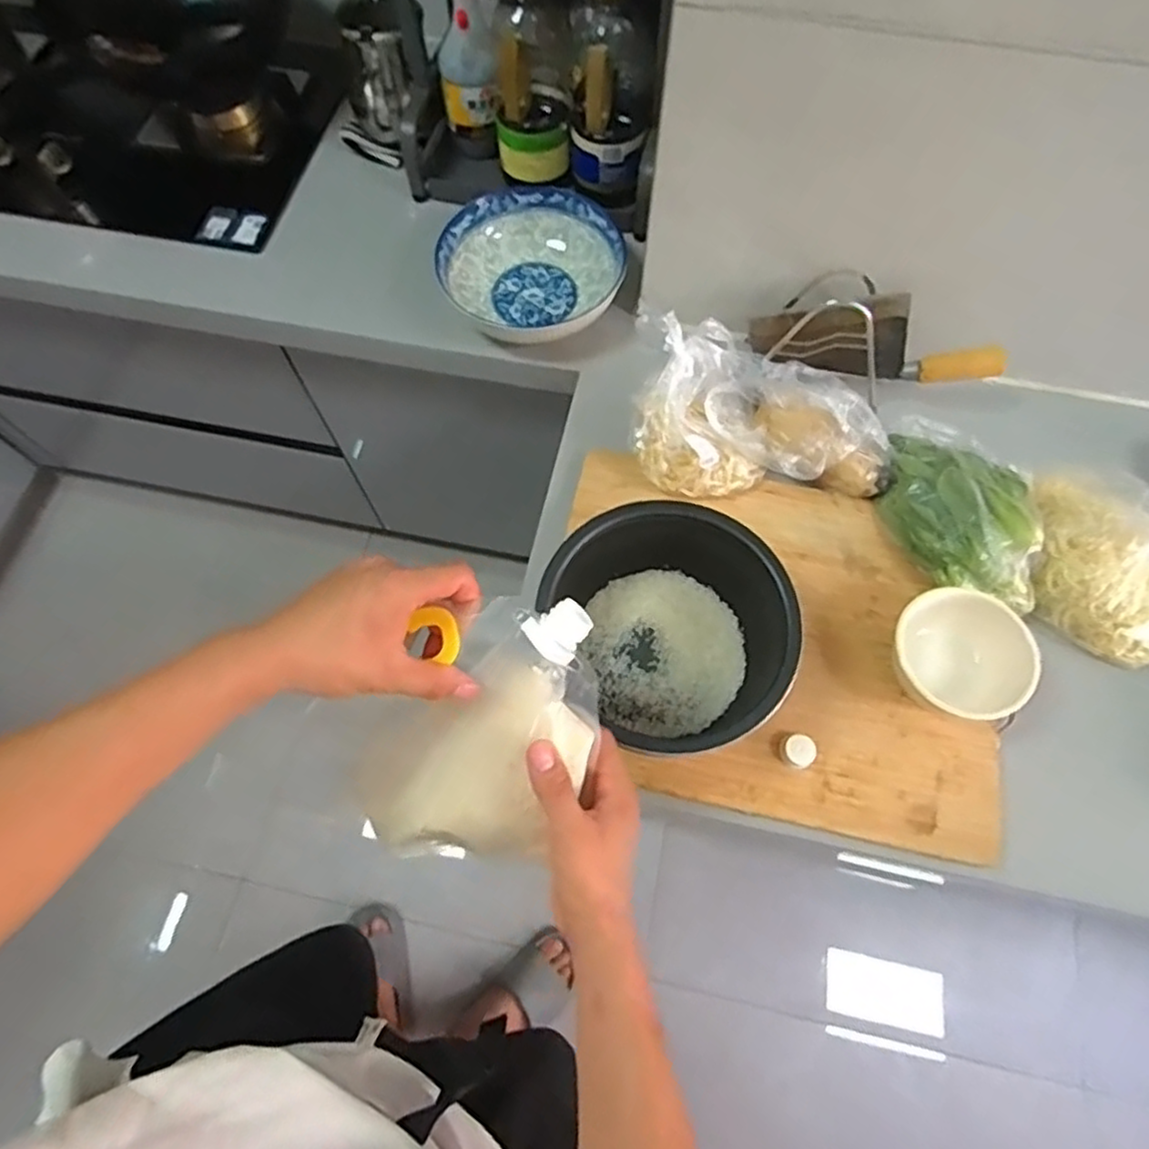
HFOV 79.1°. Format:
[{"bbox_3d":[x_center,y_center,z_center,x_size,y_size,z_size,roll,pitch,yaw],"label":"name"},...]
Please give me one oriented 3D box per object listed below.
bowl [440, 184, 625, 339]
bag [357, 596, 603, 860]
[{"bbox_3d":[-0.052,-0.400,0.906,0.229,0.074,0.202,1,67,1],"label":"bowl"},{"bbox_3d":[-0.055,0.120,0.480,0.107,0.048,0.235,43,112,16],"label":"bag"}]

